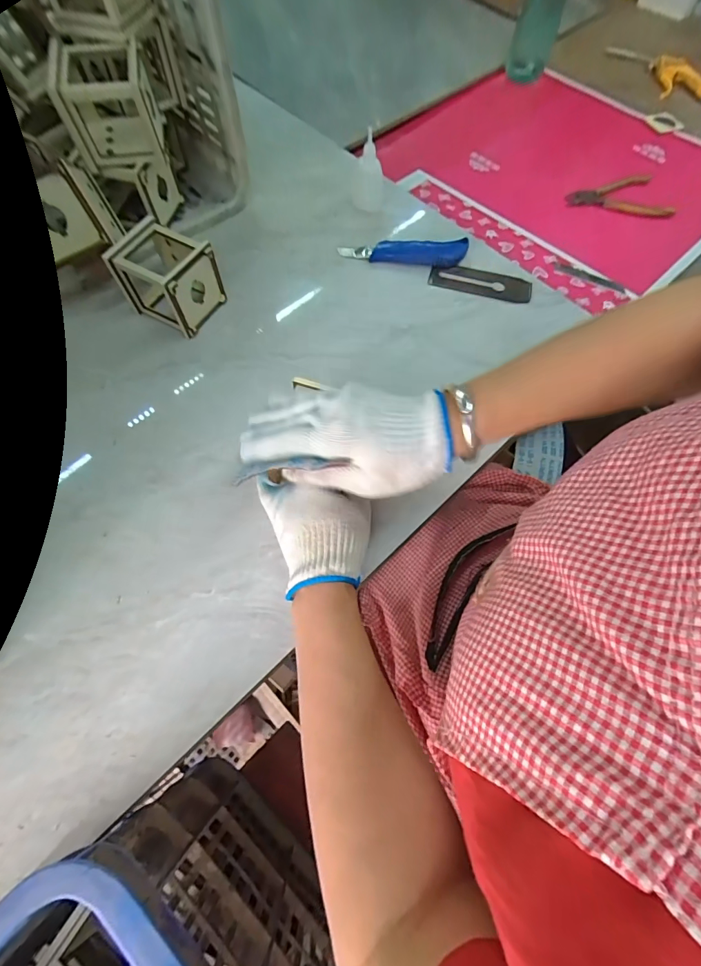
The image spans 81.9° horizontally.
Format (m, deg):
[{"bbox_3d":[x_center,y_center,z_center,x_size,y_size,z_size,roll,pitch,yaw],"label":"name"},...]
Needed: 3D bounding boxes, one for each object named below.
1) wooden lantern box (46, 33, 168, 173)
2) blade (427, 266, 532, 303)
[{"bbox_3d":[-0.259,-0.407,0.443,0.090,0.084,0.080,-7,68,-5],"label":"wooden lantern box"},{"bbox_3d":[0.171,-0.263,0.533,0.131,0.005,0.046,11,67,2],"label":"blade"}]

